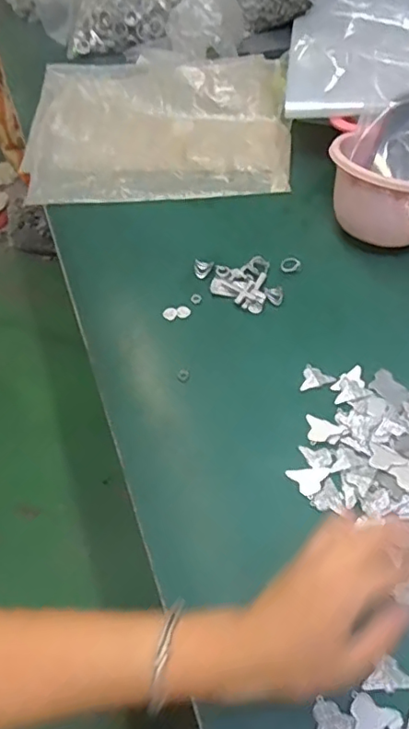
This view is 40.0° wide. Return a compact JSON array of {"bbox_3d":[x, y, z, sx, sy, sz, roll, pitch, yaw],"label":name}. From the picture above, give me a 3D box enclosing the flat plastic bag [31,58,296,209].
[{"bbox_3d":[-0.069,-0.353,0.805,0.363,0.050,0.308,-6,53,0],"label":"flat plastic bag"}]

